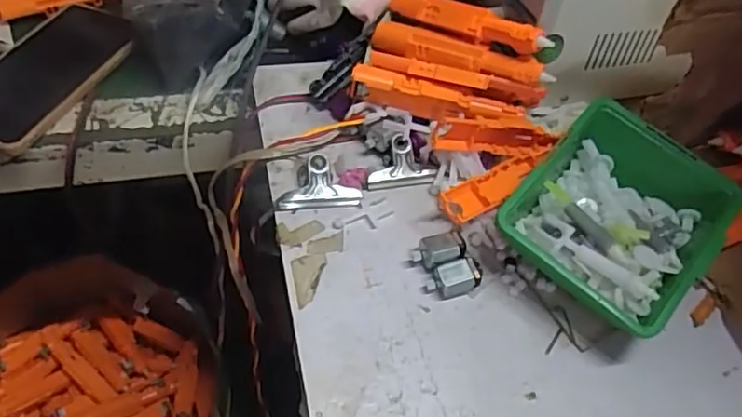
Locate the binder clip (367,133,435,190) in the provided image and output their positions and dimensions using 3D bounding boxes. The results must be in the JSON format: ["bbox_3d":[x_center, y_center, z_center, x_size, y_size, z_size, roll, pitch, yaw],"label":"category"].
[{"bbox_3d":[0.020,-0.032,0.434,0.048,0.021,0.032,-7,53,-13],"label":"binder clip"}]

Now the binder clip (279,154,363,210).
[{"bbox_3d":[-0.034,-0.017,0.417,0.054,0.020,0.032,-3,52,-9],"label":"binder clip"}]

